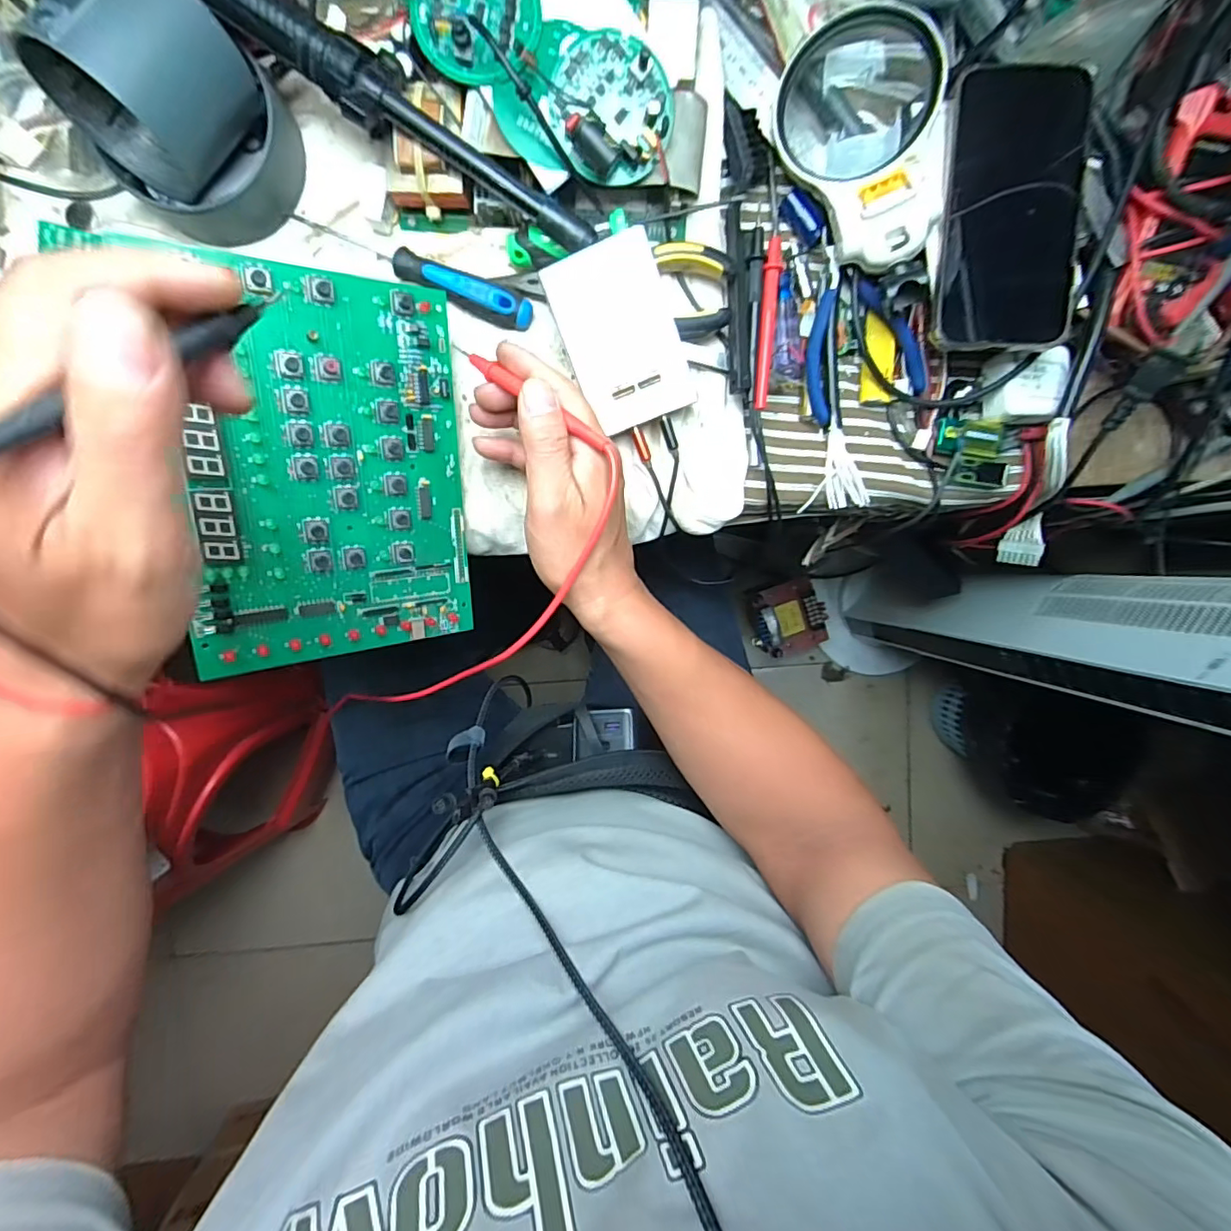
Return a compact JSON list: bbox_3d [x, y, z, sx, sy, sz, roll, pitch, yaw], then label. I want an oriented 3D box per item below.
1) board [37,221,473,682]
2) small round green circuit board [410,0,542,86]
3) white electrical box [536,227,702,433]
[{"bbox_3d":[-0.166,-0.081,0.323,0.157,0.010,0.216,-13,110,-35],"label":"board"},{"bbox_3d":[-0.075,-0.335,0.305,0.071,0.023,0.062,-20,97,-1],"label":"small round green circuit board"},{"bbox_3d":[0.003,-0.173,0.346,0.066,0.024,0.104,-21,97,-1],"label":"white electrical box"}]

